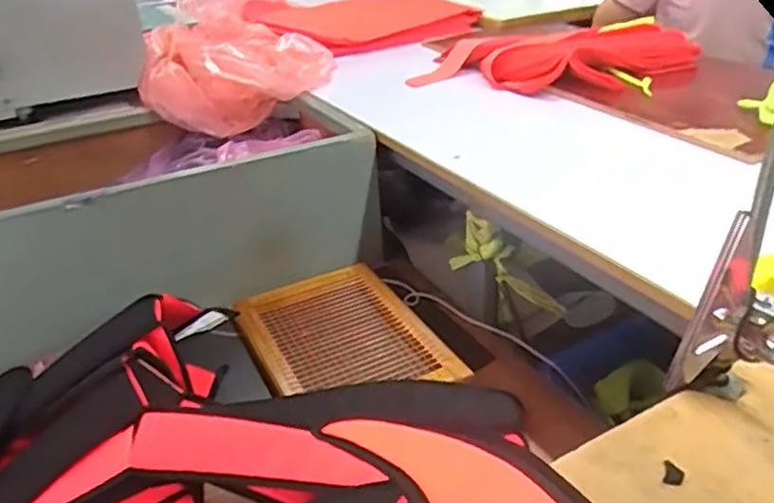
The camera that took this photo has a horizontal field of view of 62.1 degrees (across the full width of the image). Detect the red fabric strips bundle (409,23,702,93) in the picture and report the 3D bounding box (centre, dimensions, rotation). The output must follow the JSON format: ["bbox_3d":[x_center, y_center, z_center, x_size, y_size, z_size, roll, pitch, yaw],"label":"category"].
[{"bbox_3d":[0.319,-0.367,1.227,0.542,0.069,0.231,2,31,9],"label":"red fabric strips bundle"}]

